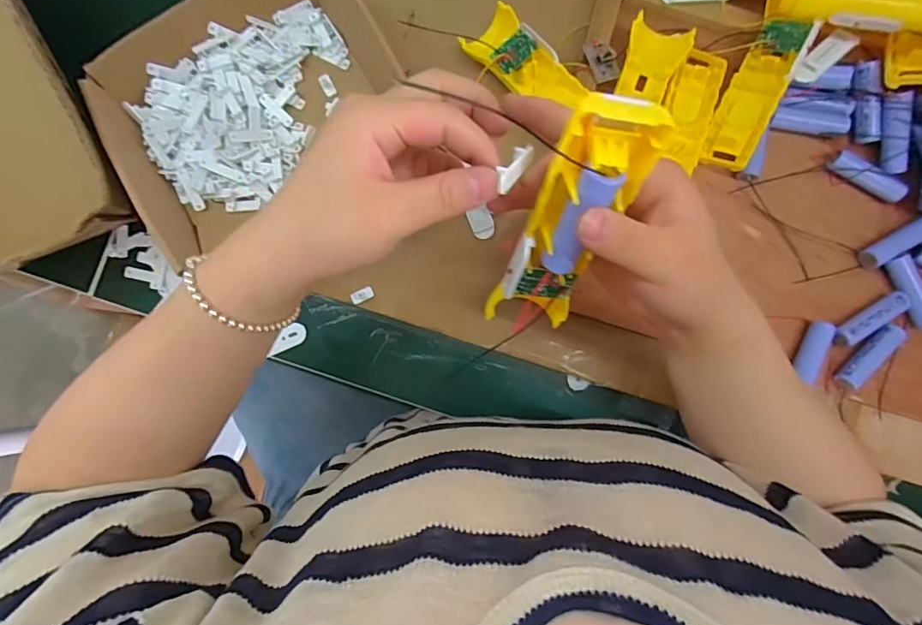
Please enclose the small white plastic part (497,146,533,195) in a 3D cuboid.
[{"bbox_3d":[0.024,-0.067,0.220,0.009,0.006,0.030,34,62,2],"label":"small white plastic part"}]

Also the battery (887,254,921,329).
[{"bbox_3d":[0.389,-0.017,0.411,0.017,0.019,0.065,-19,86,-2],"label":"battery"}]

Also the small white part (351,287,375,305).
[{"bbox_3d":[-0.089,-0.016,0.433,0.020,0.004,0.012,-25,86,-3],"label":"small white part"}]

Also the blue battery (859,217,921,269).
[{"bbox_3d":[0.379,-0.060,0.411,0.065,0.024,0.018,-30,86,-3],"label":"blue battery"}]

